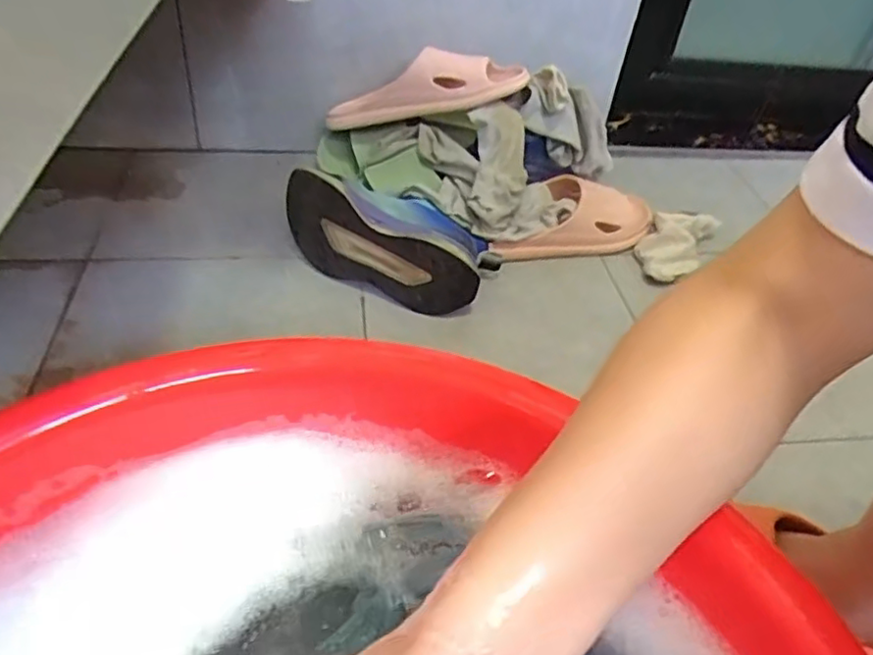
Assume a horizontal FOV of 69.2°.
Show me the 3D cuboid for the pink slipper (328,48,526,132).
[{"bbox_3d":[-0.022,-0.302,0.784,0.259,0.065,0.082,-8,42,17],"label":"pink slipper"}]

